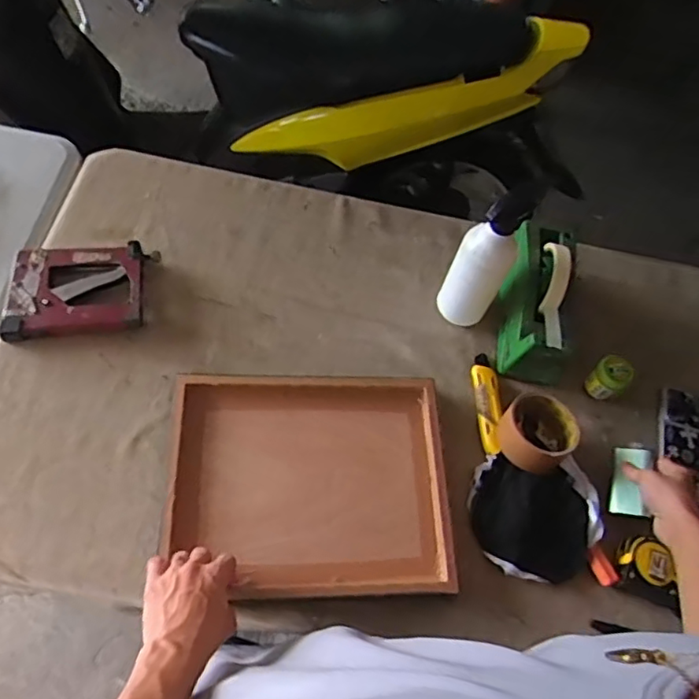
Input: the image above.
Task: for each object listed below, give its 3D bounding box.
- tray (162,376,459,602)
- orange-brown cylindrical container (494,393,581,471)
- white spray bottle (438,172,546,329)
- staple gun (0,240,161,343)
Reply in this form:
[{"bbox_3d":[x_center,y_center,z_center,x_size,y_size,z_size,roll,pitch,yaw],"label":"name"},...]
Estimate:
[{"bbox_3d":[-0.042,0.150,0.689,0.314,0.056,0.251,-2,60,-3],"label":"tray"},{"bbox_3d":[0.228,0.100,0.715,0.088,0.046,0.084,4,61,-7],"label":"orange-brown cylindrical container"},{"bbox_3d":[0.172,-0.124,0.739,0.073,0.233,0.075,1,59,-2],"label":"white spray bottle"},{"bbox_3d":[-0.343,-0.077,0.755,0.175,0.026,0.125,-2,62,-10],"label":"staple gun"}]

